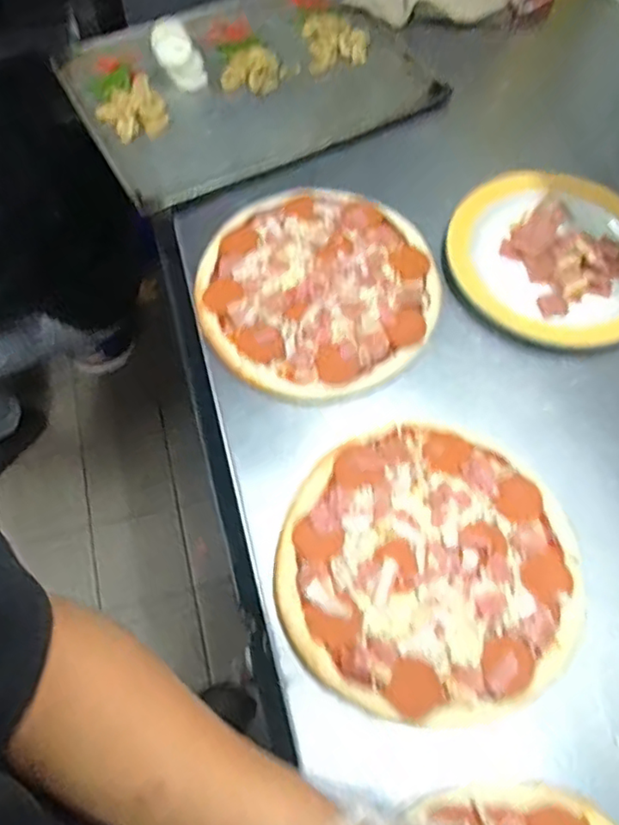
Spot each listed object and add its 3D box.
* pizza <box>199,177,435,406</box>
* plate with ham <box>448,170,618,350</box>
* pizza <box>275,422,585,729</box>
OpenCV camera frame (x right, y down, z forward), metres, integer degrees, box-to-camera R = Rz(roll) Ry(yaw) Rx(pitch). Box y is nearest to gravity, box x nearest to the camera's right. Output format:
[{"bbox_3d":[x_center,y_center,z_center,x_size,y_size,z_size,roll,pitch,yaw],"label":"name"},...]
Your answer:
[{"bbox_3d":[0.009,-0.139,0.664,0.245,0.030,0.257,1,63,-2],"label":"pizza"},{"bbox_3d":[0.276,-0.181,0.686,0.213,0.029,0.243,-20,66,-12],"label":"plate with ham"},{"bbox_3d":[0.105,0.131,0.530,0.244,0.033,0.243,1,63,-2],"label":"pizza"}]

